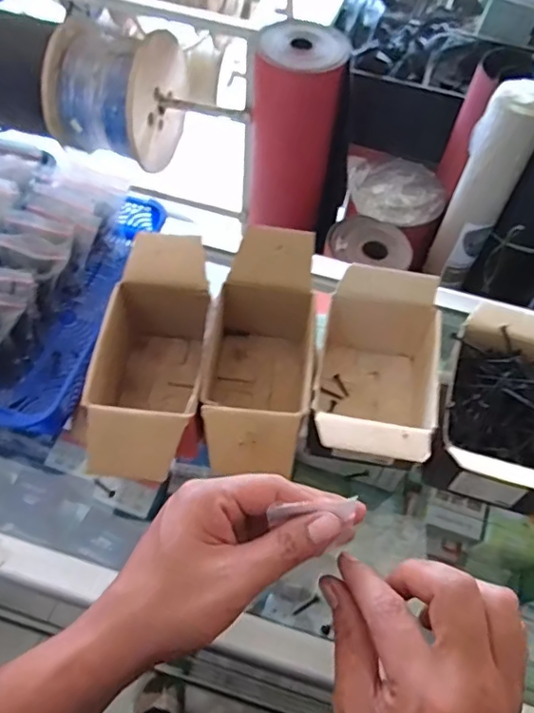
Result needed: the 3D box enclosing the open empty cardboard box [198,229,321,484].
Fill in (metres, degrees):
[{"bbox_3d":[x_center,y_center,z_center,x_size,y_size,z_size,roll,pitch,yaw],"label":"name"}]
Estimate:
[{"bbox_3d":[-0.005,0.004,0.472,0.087,0.104,0.196,3,57,-1],"label":"open empty cardboard box"}]

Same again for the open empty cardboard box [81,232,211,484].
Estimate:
[{"bbox_3d":[-0.094,0.005,0.471,0.081,0.096,0.197,4,57,0],"label":"open empty cardboard box"}]

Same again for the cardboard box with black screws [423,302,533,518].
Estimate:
[{"bbox_3d":[0.191,0.043,0.454,0.106,0.073,0.164,20,59,9],"label":"cardboard box with black screws"}]

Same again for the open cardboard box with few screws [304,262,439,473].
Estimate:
[{"bbox_3d":[0.089,0.020,0.469,0.094,0.094,0.162,12,58,5],"label":"open cardboard box with few screws"}]

